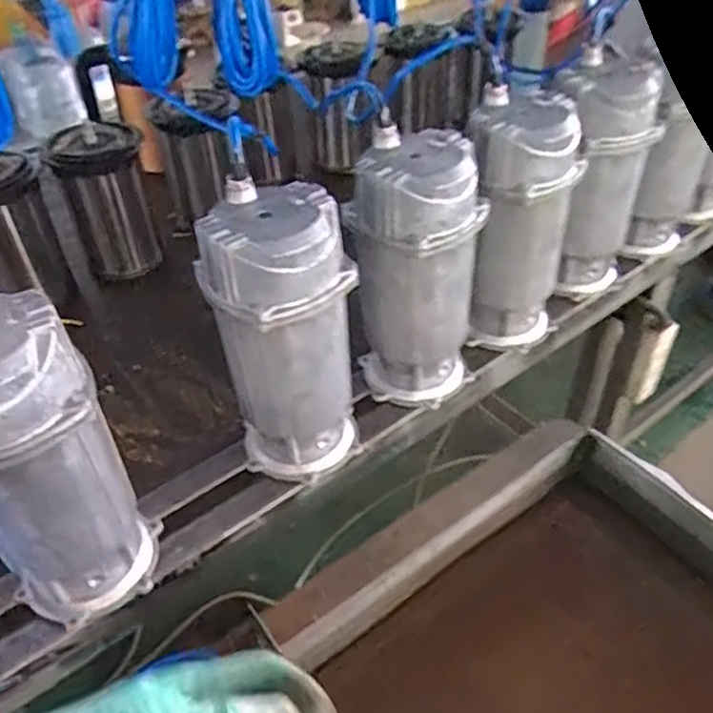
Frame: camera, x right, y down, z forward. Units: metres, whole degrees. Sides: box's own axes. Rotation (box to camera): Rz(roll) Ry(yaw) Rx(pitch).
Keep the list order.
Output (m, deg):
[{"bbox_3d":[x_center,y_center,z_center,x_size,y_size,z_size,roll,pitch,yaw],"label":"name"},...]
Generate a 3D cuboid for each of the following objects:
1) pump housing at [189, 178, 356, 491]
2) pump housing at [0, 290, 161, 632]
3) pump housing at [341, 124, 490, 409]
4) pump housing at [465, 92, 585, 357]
[{"bbox_3d":[-0.070,-0.010,0.671,0.133,0.290,0.111,-8,42,-5],"label":"pump housing"},{"bbox_3d":[-0.267,0.096,0.564,0.126,0.291,0.114,-30,49,-27],"label":"pump housing"},{"bbox_3d":[0.061,-0.088,0.751,0.120,0.293,0.124,-30,49,-27],"label":"pump housing"},{"bbox_3d":[0.192,-0.149,0.814,0.124,0.293,0.126,6,43,9],"label":"pump housing"}]

